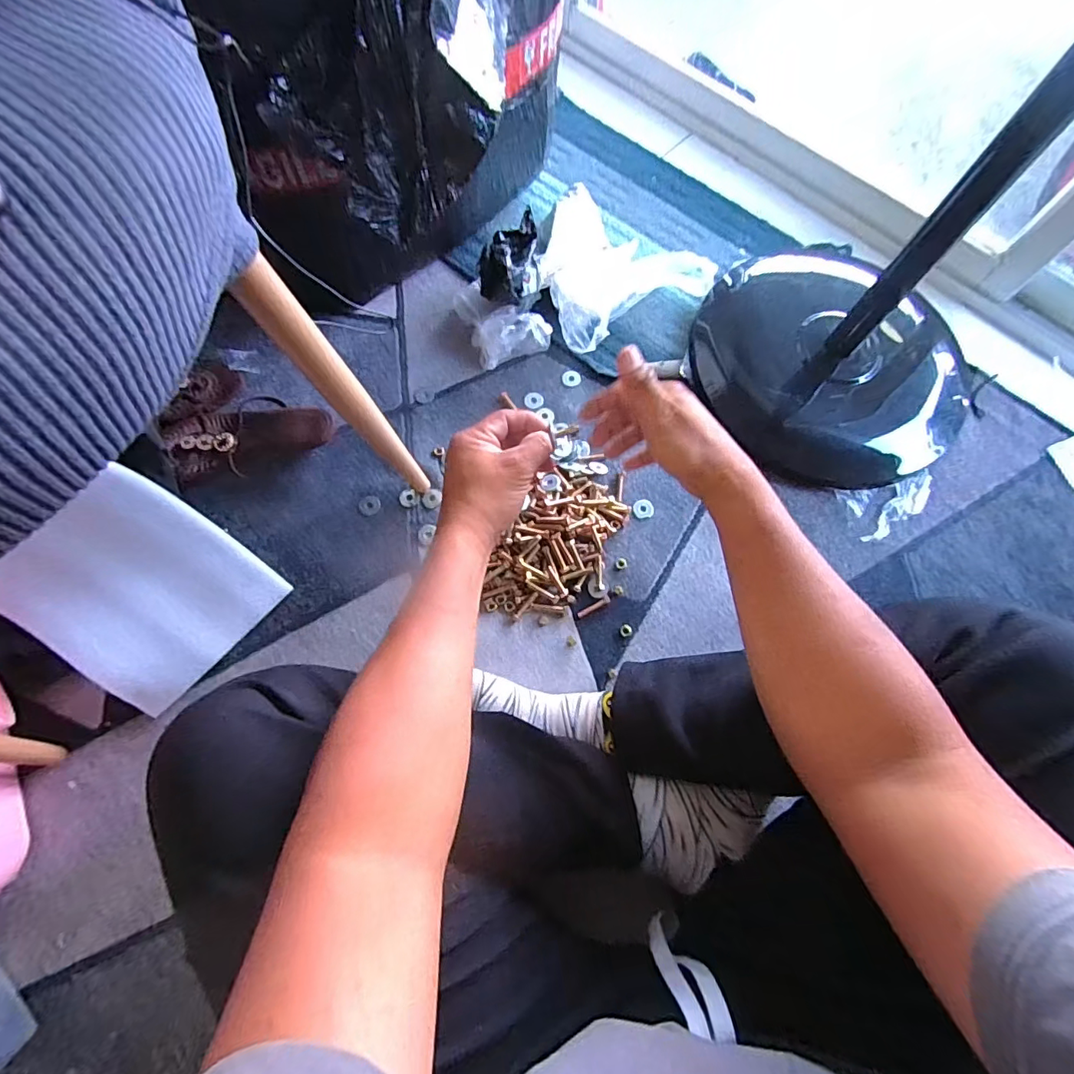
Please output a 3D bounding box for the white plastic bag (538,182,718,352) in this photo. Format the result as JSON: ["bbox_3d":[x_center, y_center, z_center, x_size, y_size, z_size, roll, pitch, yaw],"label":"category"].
[{"bbox_3d":[0.102,-0.378,0.714,0.226,0.088,0.187,-30,74,-9],"label":"white plastic bag"}]

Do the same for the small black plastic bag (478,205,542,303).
[{"bbox_3d":[-0.037,-0.353,0.664,0.079,0.056,0.118,-4,72,-2],"label":"small black plastic bag"}]

